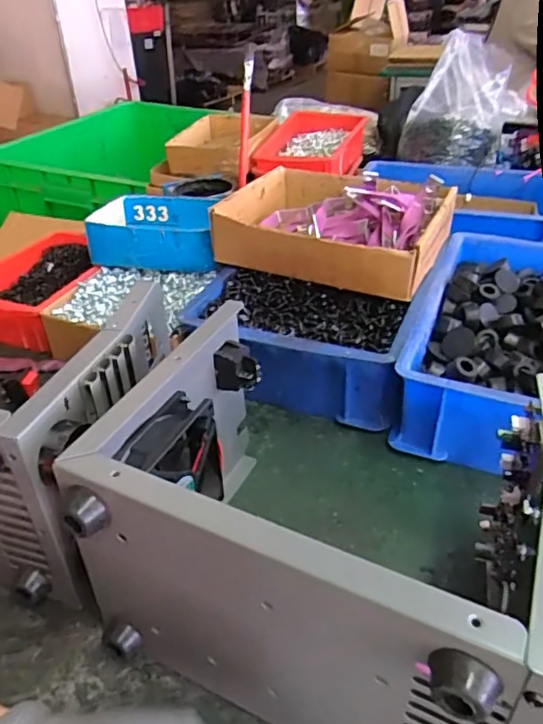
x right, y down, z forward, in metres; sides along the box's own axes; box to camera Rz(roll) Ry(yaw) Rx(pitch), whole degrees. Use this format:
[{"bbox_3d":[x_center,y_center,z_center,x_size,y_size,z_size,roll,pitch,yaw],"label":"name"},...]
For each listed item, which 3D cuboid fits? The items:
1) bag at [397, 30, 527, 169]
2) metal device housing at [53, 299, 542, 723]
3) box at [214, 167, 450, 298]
[{"bbox_3d":[0.327,-0.444,0.980,0.193,0.171,0.152,10,36,17],"label":"bag"},{"bbox_3d":[0.032,0.099,0.332,0.235,0.153,0.180,15,38,23],"label":"metal device housing"},{"bbox_3d":[0.073,-0.149,0.615,0.216,0.057,0.195,16,38,24],"label":"box"}]

